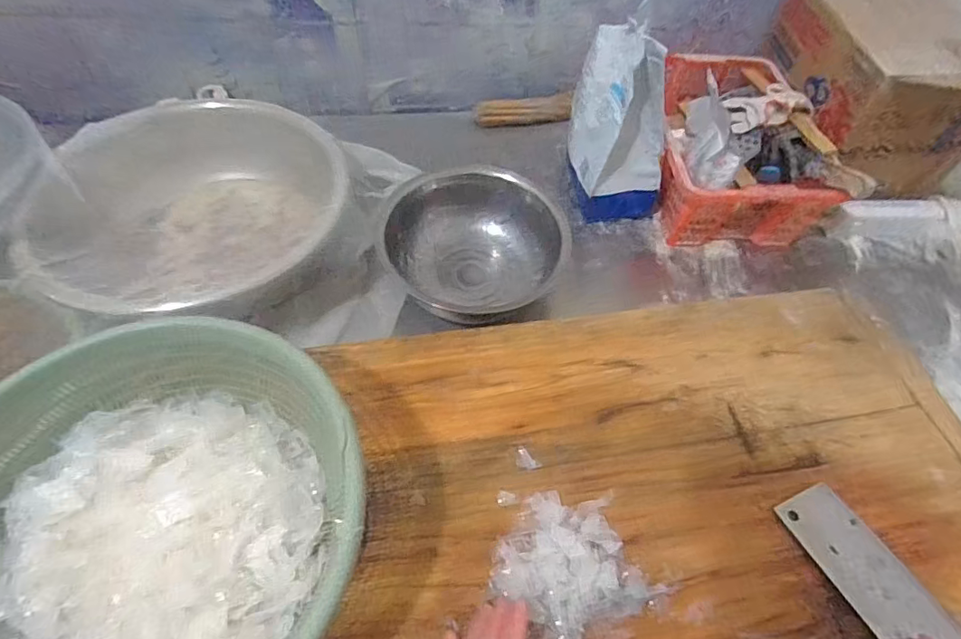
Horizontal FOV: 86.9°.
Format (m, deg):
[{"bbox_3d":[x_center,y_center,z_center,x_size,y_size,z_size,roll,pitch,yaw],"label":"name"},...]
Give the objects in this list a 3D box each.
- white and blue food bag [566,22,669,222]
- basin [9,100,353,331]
[{"bbox_3d":[0.213,-0.305,0.786,0.116,0.241,0.181,-9,56,-9],"label":"white and blue food bag"},{"bbox_3d":[-0.359,-0.130,0.680,0.361,0.127,0.349,1,55,-2],"label":"basin"}]

